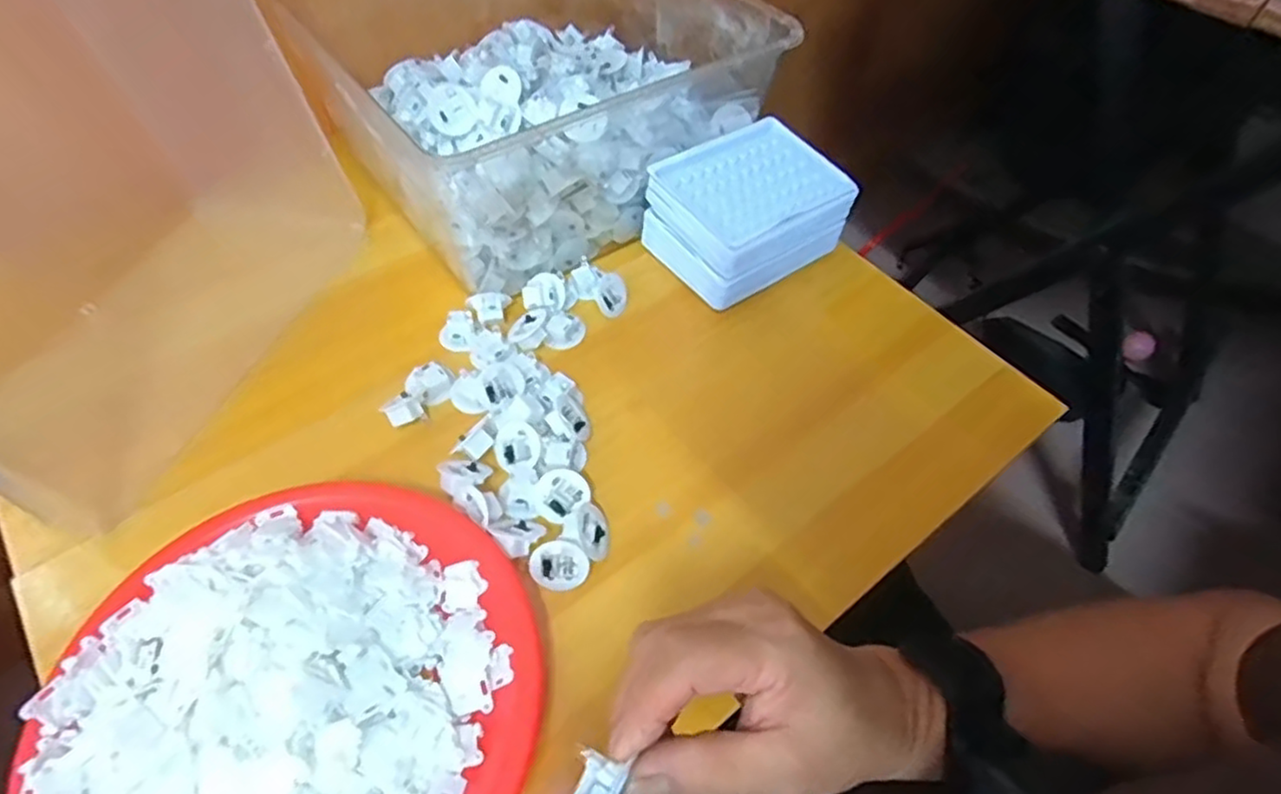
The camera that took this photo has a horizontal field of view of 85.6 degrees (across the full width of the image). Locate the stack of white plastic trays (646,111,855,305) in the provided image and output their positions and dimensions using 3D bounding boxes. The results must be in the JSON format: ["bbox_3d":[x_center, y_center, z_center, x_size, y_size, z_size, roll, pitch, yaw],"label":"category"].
[{"bbox_3d":[0.082,-0.143,0.538,0.130,0.071,0.112,-32,62,-24],"label":"stack of white plastic trays"}]

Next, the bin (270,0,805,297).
[{"bbox_3d":[-0.098,-0.264,0.563,0.295,0.116,0.307,-29,61,-22],"label":"bin"}]

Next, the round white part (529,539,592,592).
[{"bbox_3d":[-0.045,0.095,0.387,0.032,0.010,0.029,9,95,-17],"label":"round white part"}]

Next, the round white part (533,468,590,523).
[{"bbox_3d":[-0.047,0.057,0.411,0.030,0.009,0.029,2,54,-3],"label":"round white part"}]

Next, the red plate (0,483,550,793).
[{"bbox_3d":[-0.165,0.147,0.334,0.219,0.035,0.218,2,54,-3],"label":"red plate"}]

